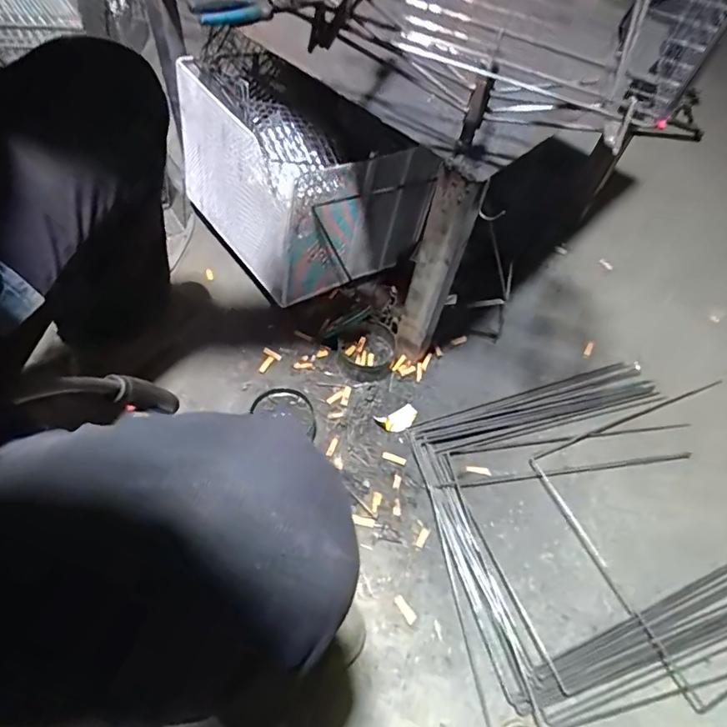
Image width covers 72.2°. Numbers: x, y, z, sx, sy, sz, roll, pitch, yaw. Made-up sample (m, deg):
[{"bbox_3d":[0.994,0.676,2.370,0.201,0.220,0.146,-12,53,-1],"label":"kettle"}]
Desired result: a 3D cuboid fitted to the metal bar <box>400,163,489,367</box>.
[{"bbox_3d":[0.091,-0.106,0.693,0.053,0.377,0.052,11,53,1],"label":"metal bar"}]

